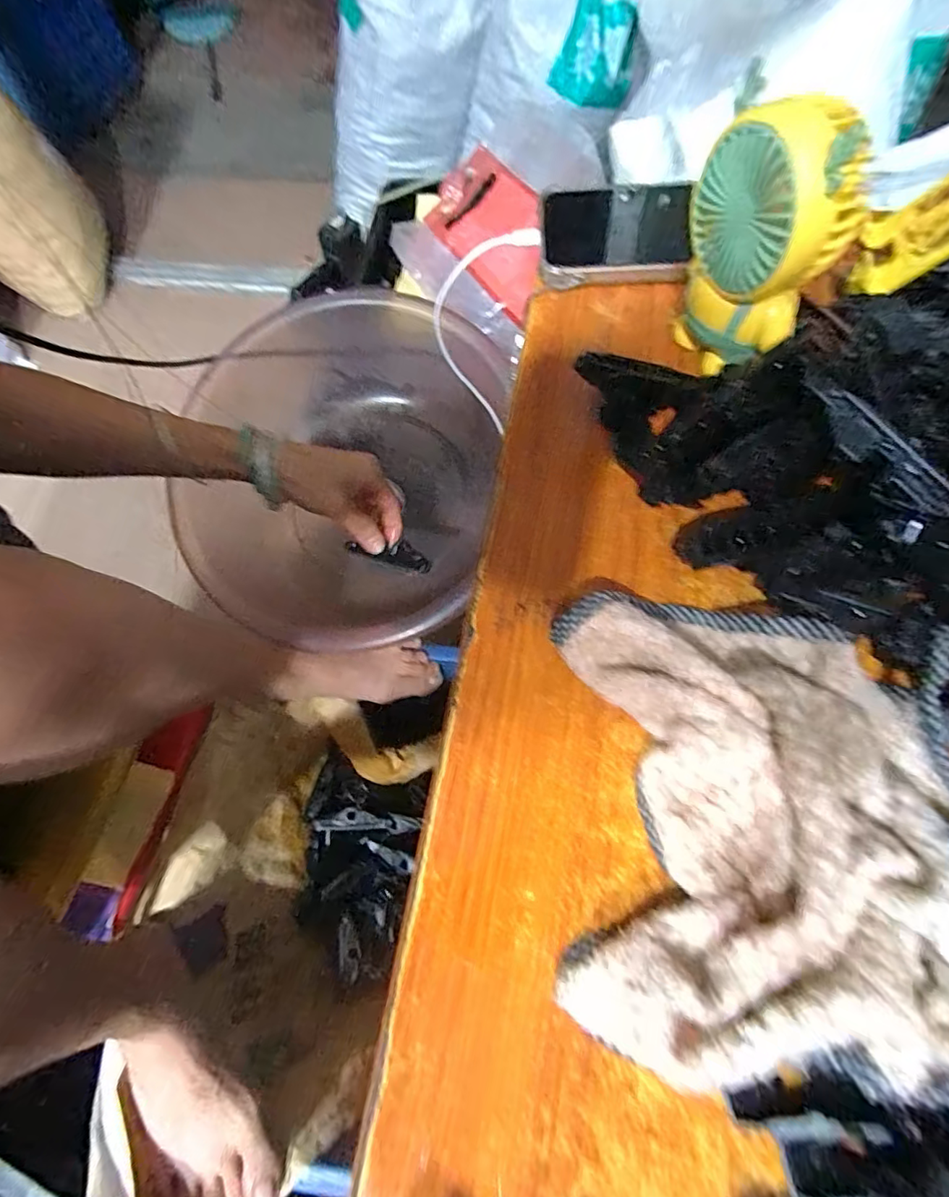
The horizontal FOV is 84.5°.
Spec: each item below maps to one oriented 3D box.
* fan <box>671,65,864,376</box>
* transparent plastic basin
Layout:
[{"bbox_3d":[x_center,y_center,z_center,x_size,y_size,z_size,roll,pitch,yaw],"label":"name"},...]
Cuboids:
[{"bbox_3d":[0.126,-0.158,0.236,0.034,0.101,0.061,-17,67,-4],"label":"fan"},{"bbox_3d":[-0.144,-0.135,0.573,0.322,0.180,0.362,9,89,0],"label":"transparent plastic basin"}]

